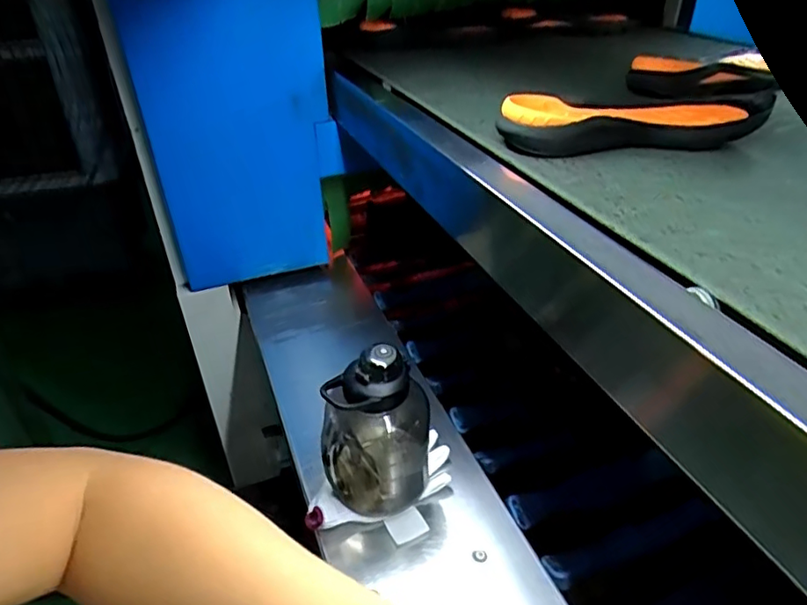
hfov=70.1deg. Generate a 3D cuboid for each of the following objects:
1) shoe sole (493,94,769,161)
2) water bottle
[{"bbox_3d":[0.251,-0.194,0.612,0.294,0.058,0.078,-3,32,-9],"label":"shoe sole"},{"bbox_3d":[-0.029,0.157,0.700,0.130,0.220,0.094,3,32,1],"label":"water bottle"}]

